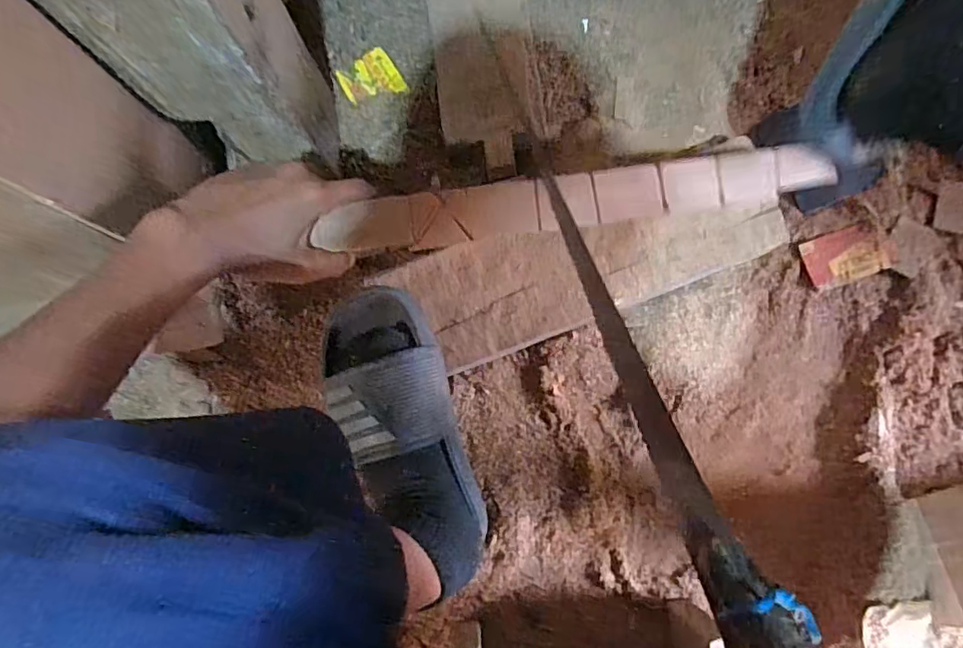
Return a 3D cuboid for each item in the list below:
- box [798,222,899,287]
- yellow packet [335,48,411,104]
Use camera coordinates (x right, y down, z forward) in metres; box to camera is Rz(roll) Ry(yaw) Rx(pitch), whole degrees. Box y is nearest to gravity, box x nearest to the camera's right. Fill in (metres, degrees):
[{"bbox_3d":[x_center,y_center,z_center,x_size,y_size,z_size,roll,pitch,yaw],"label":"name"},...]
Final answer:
[{"bbox_3d":[0.383,-0.073,0.610,0.091,0.010,0.052,-18,83,-3],"label":"box"},{"bbox_3d":[-0.118,-0.260,0.626,0.059,0.005,0.058,-32,84,-4],"label":"yellow packet"}]

